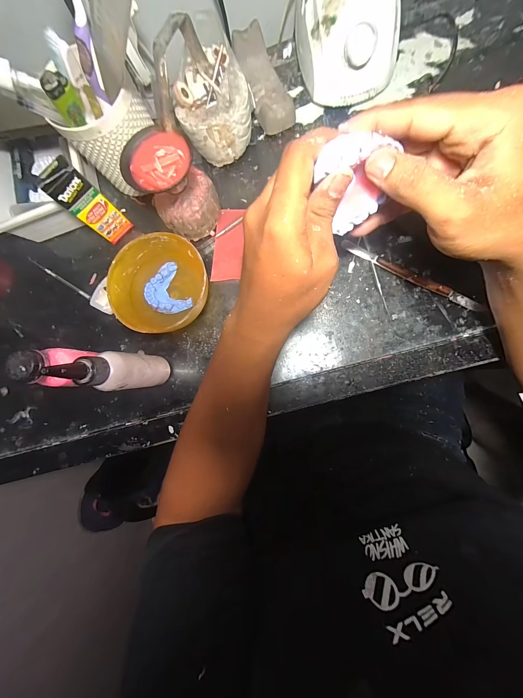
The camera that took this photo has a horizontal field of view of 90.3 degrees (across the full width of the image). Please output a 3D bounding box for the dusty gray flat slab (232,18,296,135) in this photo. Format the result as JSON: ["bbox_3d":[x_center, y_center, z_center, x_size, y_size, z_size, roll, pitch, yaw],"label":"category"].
[{"bbox_3d":[0.004,-0.352,0.343,0.046,0.035,0.127,-21,83,5],"label":"dusty gray flat slab"}]

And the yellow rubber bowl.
[{"bbox_3d":[-0.117,-0.070,0.312,0.095,0.064,0.107,-2,85,7],"label":"yellow rubber bowl"}]

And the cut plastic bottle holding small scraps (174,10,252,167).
[{"bbox_3d":[-0.055,-0.290,0.303,0.079,0.101,0.077,-2,85,7],"label":"cut plastic bottle holding small scraps"}]

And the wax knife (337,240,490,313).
[{"bbox_3d":[0.173,-0.086,0.304,0.172,0.012,0.012,29,89,8],"label":"wax knife"}]

